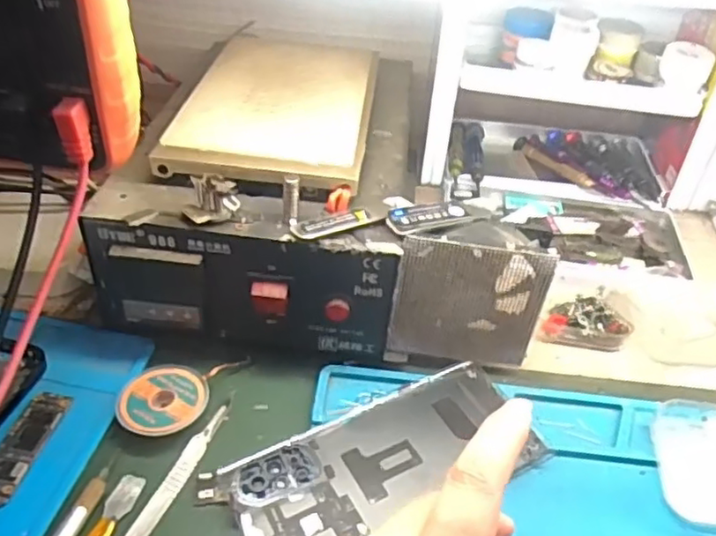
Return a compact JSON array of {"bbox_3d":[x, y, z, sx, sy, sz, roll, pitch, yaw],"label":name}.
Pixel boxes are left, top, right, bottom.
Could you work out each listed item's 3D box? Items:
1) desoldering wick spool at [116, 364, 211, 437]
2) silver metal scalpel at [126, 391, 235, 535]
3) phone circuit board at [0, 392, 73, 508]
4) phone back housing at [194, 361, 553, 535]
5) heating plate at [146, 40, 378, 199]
[{"bbox_3d":[-0.100,0.069,0.330,0.042,0.011,0.044,3,40,-2],"label":"desoldering wick spool"},{"bbox_3d":[-0.090,0.105,0.297,0.010,0.004,0.123,16,41,14],"label":"silver metal scalpel"},{"bbox_3d":[-0.160,0.084,0.306,0.018,0.006,0.062,9,40,5],"label":"phone circuit board"},{"bbox_3d":[0.011,0.094,0.314,0.157,0.007,0.068,-18,45,-24],"label":"phone back housing"},{"bbox_3d":[-0.048,-0.105,0.406,0.112,0.009,0.199,5,39,1],"label":"heating plate"}]

